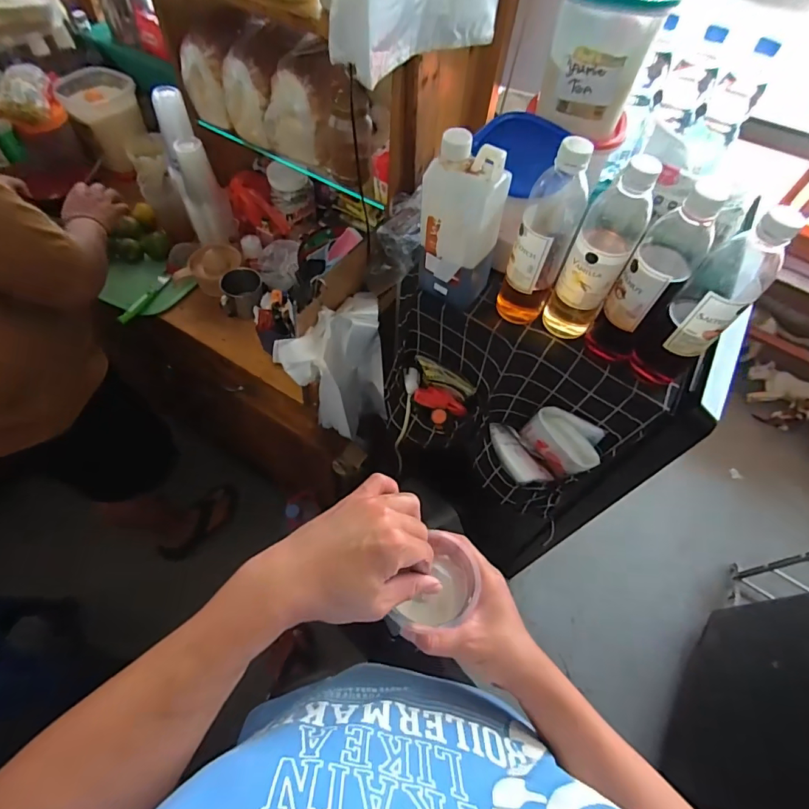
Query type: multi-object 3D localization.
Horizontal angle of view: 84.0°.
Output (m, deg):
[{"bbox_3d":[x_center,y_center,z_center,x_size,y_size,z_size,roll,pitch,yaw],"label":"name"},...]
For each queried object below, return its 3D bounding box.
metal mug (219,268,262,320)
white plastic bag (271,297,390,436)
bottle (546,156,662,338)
[{"bbox_3d":[-0.337,-0.230,0.934,0.081,0.066,0.082,4,59,0],"label":"metal mug"},{"bbox_3d":[-0.118,-0.062,0.775,0.170,0.205,0.153,-5,60,-6],"label":"white plastic bag"},{"bbox_3d":[0.234,-0.176,0.545,0.065,0.241,0.070,30,62,14],"label":"bottle"}]

